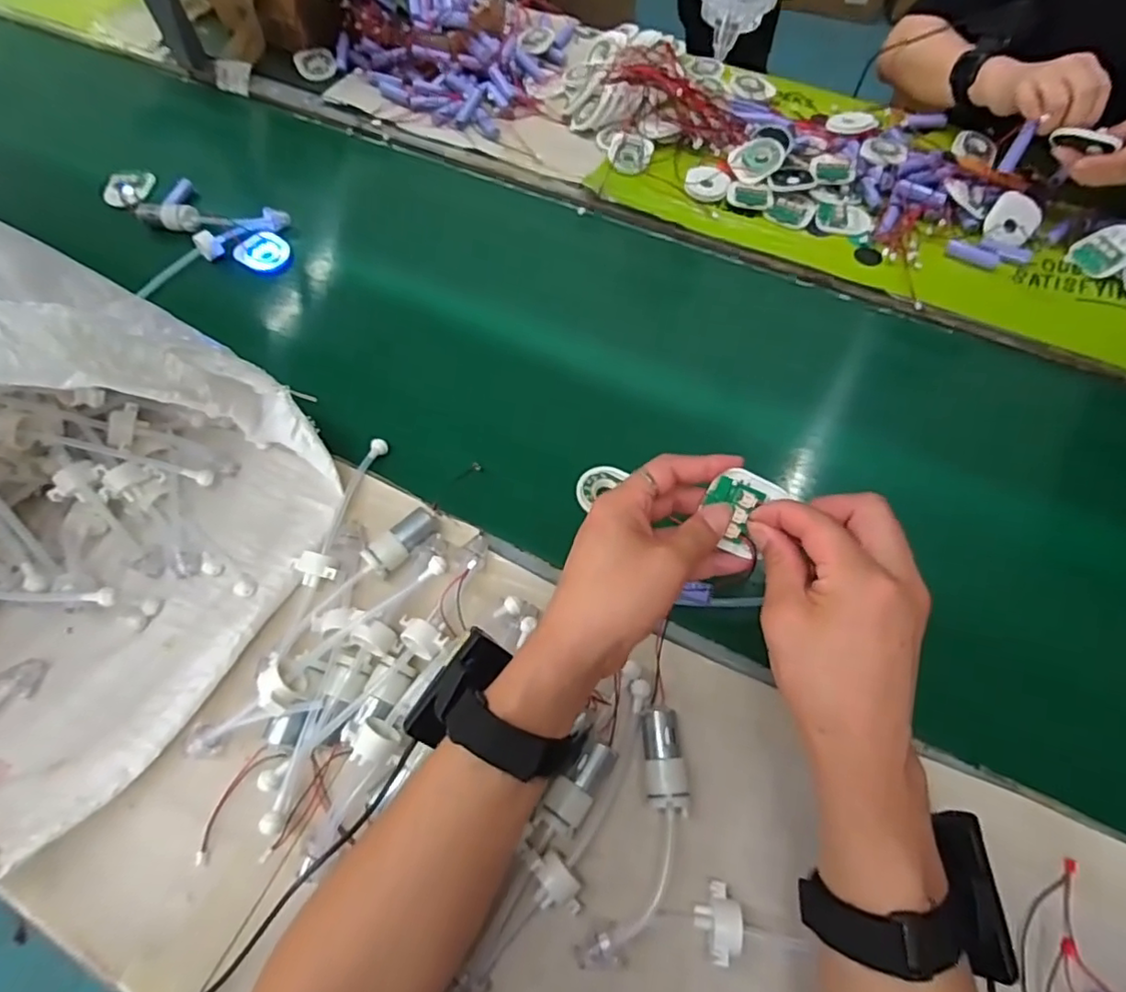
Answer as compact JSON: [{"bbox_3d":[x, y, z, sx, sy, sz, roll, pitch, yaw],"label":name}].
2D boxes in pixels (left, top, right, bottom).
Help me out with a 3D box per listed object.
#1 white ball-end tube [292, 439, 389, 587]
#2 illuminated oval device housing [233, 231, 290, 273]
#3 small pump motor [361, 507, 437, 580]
[{"bbox_3d":[-0.175,0.005,0.474,0.034,0.024,0.136,5,62,4],"label":"white ball-end tube"},{"bbox_3d":[-0.322,-0.261,0.644,0.048,0.017,0.045,27,66,14],"label":"illuminated oval device housing"},{"bbox_3d":[-0.122,0.035,0.456,0.023,0.026,0.057,40,69,19],"label":"small pump motor"}]

